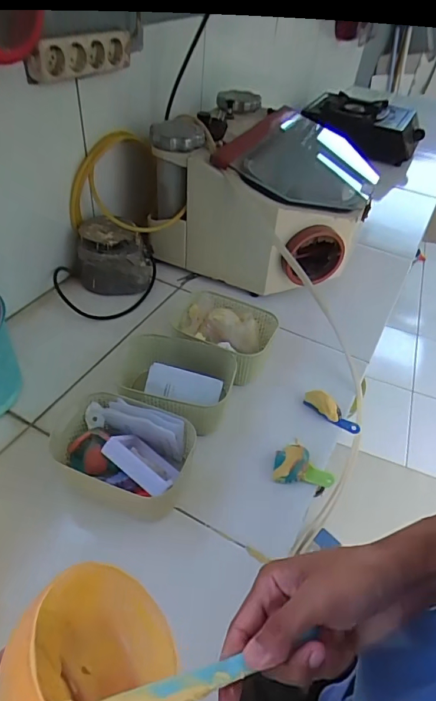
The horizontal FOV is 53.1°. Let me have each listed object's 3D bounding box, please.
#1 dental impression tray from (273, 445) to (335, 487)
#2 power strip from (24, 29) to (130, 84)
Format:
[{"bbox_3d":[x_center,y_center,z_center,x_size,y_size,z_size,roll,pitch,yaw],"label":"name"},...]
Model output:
[{"bbox_3d":[0.118,0.157,0.603,0.081,0.031,0.048,5,43,0],"label":"dental impression tray"},{"bbox_3d":[-0.219,-0.484,0.718,0.041,0.058,0.222,23,46,18],"label":"power strip"}]

